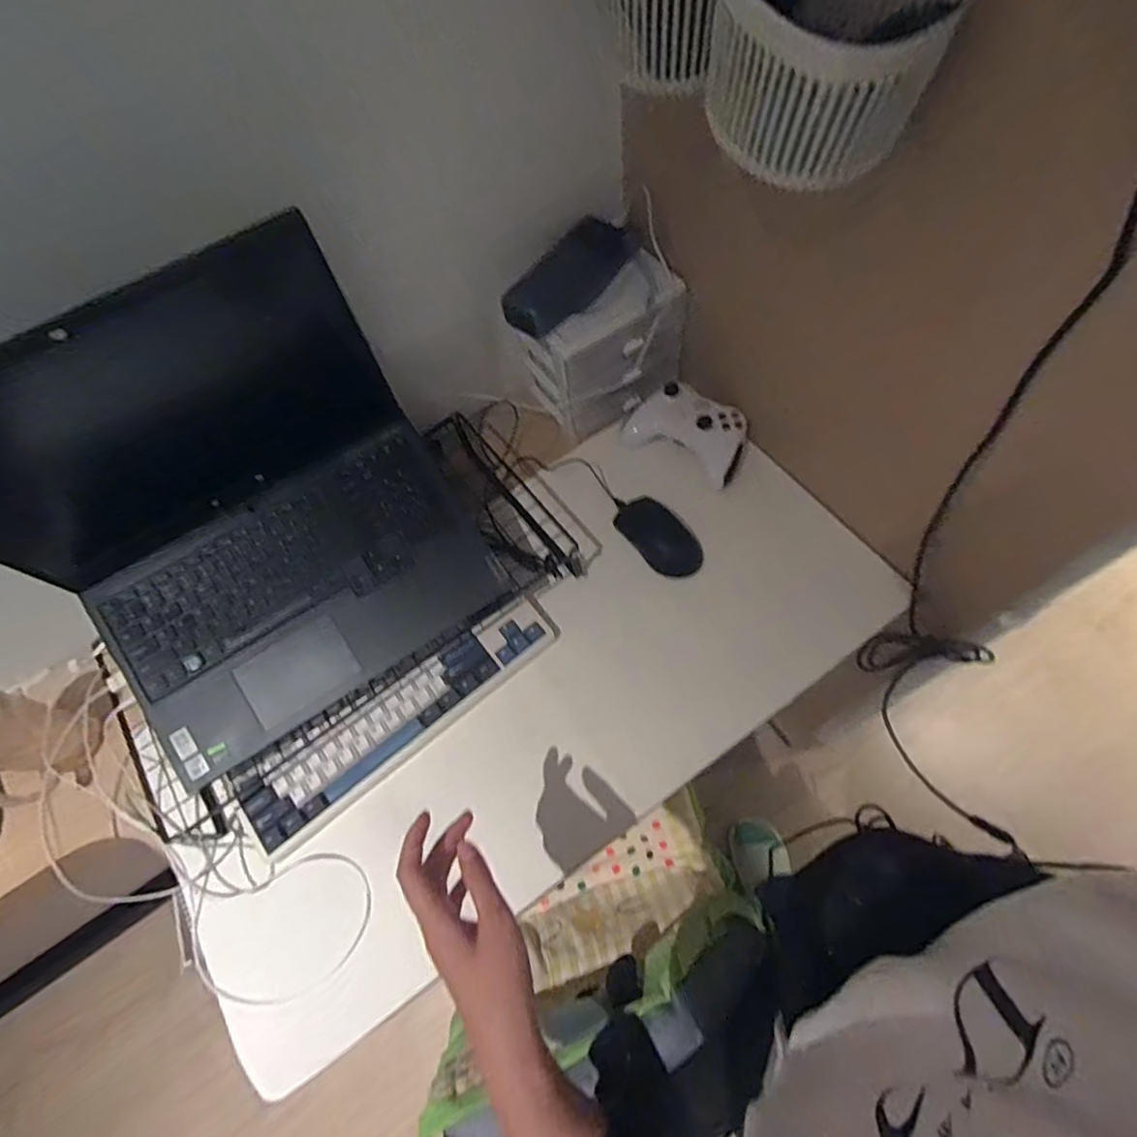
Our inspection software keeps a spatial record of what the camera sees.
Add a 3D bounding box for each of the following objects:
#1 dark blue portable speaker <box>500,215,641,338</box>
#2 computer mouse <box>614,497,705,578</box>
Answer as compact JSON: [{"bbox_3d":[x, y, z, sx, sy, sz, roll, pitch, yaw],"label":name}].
[{"bbox_3d":[0.005,-0.329,0.657,0.059,0.051,0.177,40,75,20],"label":"dark blue portable speaker"},{"bbox_3d":[0.110,-0.040,0.695,0.061,0.033,0.107,-40,68,-13],"label":"computer mouse"}]

